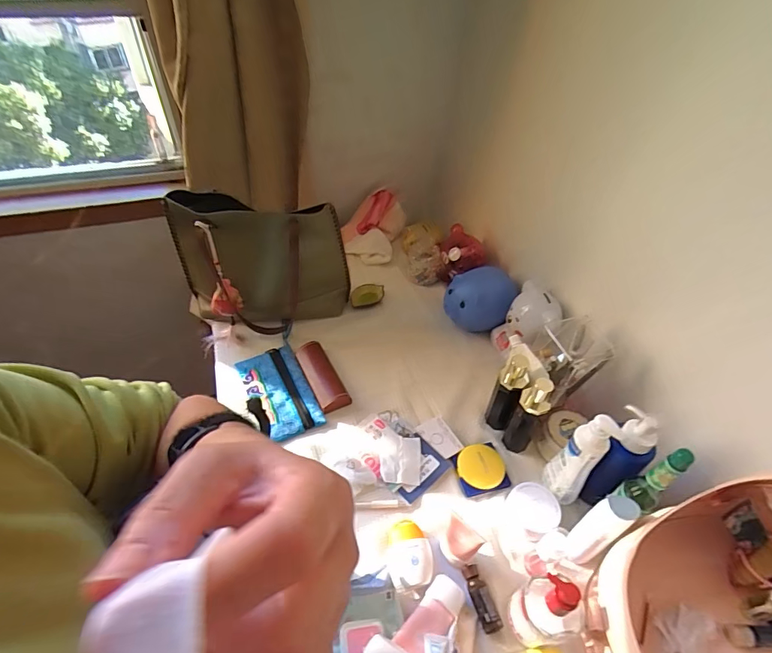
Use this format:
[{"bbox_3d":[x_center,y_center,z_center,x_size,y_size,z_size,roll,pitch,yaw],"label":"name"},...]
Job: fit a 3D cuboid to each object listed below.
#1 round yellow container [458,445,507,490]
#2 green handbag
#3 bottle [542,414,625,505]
[{"bbox_3d":[0.165,0.237,0.733,0.075,0.015,0.081,2,46,-2],"label":"round yellow container"},{"bbox_3d":[-0.243,-0.111,0.867,0.335,0.292,0.103,-5,47,-9],"label":"green handbag"},{"bbox_3d":[0.287,0.200,0.641,0.057,0.179,0.042,36,54,27],"label":"bottle"}]

